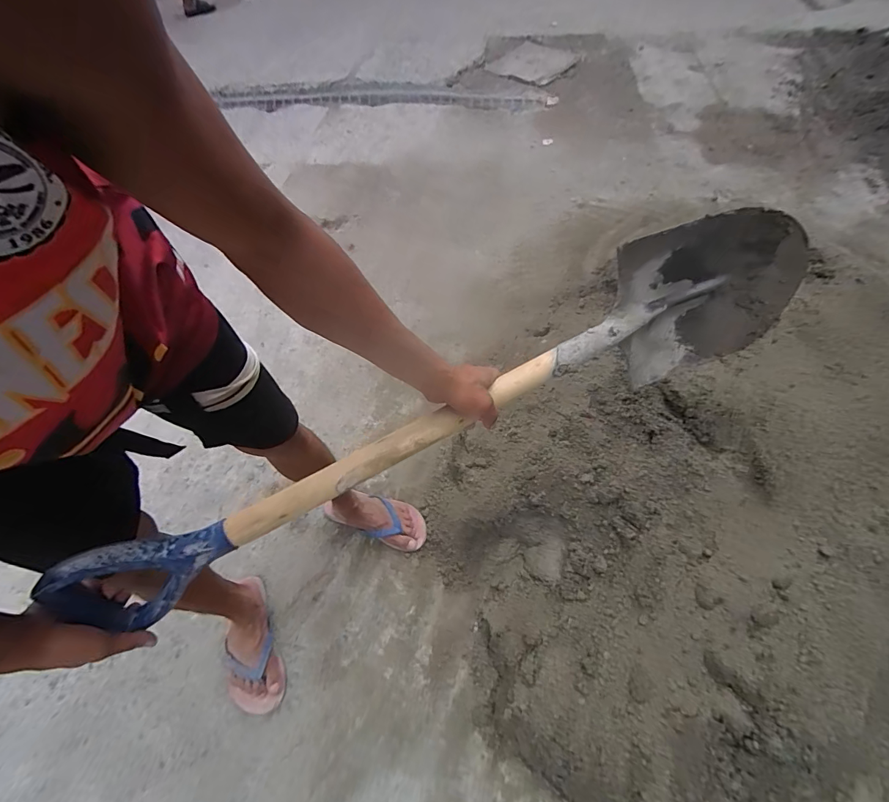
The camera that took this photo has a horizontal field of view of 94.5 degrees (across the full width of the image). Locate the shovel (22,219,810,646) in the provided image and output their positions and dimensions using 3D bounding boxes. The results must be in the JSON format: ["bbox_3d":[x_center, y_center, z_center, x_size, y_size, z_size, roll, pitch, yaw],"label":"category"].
[{"bbox_3d":[0.050,0.012,0.536,0.996,0.196,0.125,-26,57,-10],"label":"shovel"}]

